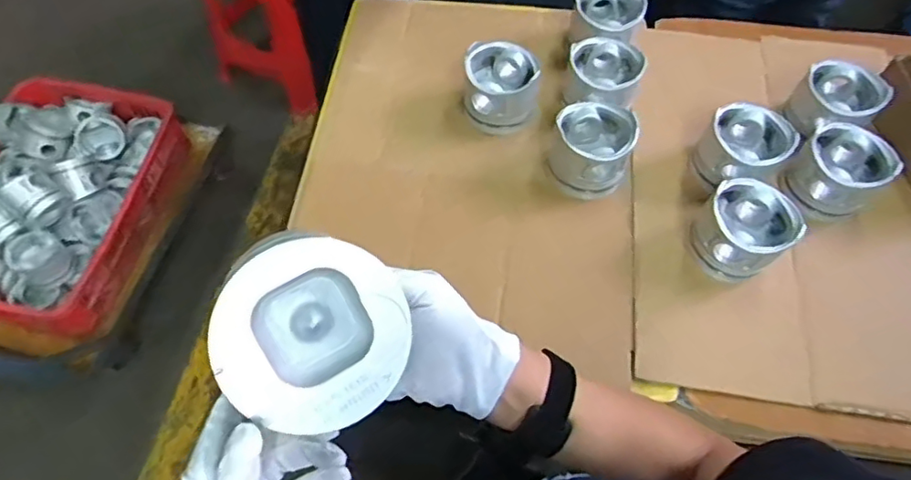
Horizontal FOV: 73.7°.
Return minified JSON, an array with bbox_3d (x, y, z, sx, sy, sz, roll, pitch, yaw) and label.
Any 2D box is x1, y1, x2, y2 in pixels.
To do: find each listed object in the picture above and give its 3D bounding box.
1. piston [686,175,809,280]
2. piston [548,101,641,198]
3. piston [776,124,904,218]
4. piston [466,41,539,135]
[{"bbox_3d":[0.348,-0.014,0.738,0.102,0.074,0.098,1,61,-1],"label":"piston"},{"bbox_3d":[0.179,-0.125,0.800,0.105,0.075,0.112,13,61,5],"label":"piston"},{"bbox_3d":[0.490,-0.090,0.783,0.095,0.075,0.105,-33,67,-18],"label":"piston"},{"bbox_3d":[0.064,-0.220,0.851,0.098,0.074,0.113,-1,61,-2],"label":"piston"}]

